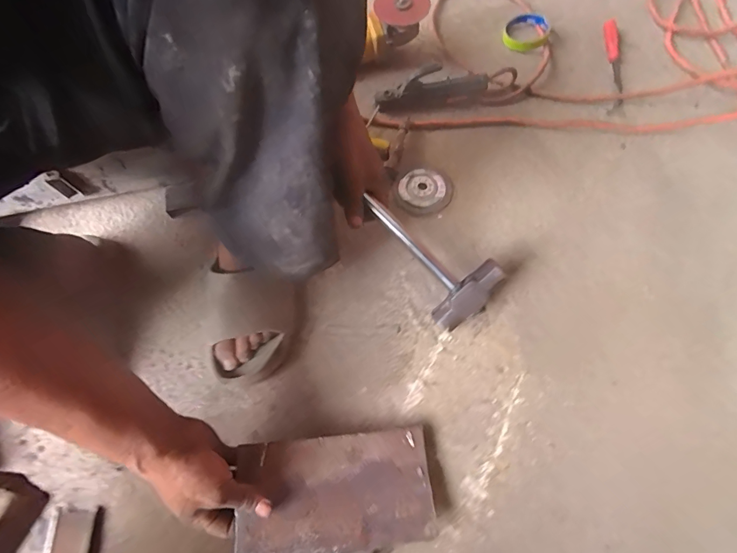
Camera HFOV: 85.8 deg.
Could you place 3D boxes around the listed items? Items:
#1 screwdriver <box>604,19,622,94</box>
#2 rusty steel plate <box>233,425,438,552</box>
[{"bbox_3d":[0.455,-0.408,0.731,0.021,0.016,0.169,4,67,2],"label":"screwdriver"},{"bbox_3d":[-0.033,0.237,0.437,0.211,0.009,0.114,0,61,-14],"label":"rusty steel plate"}]

